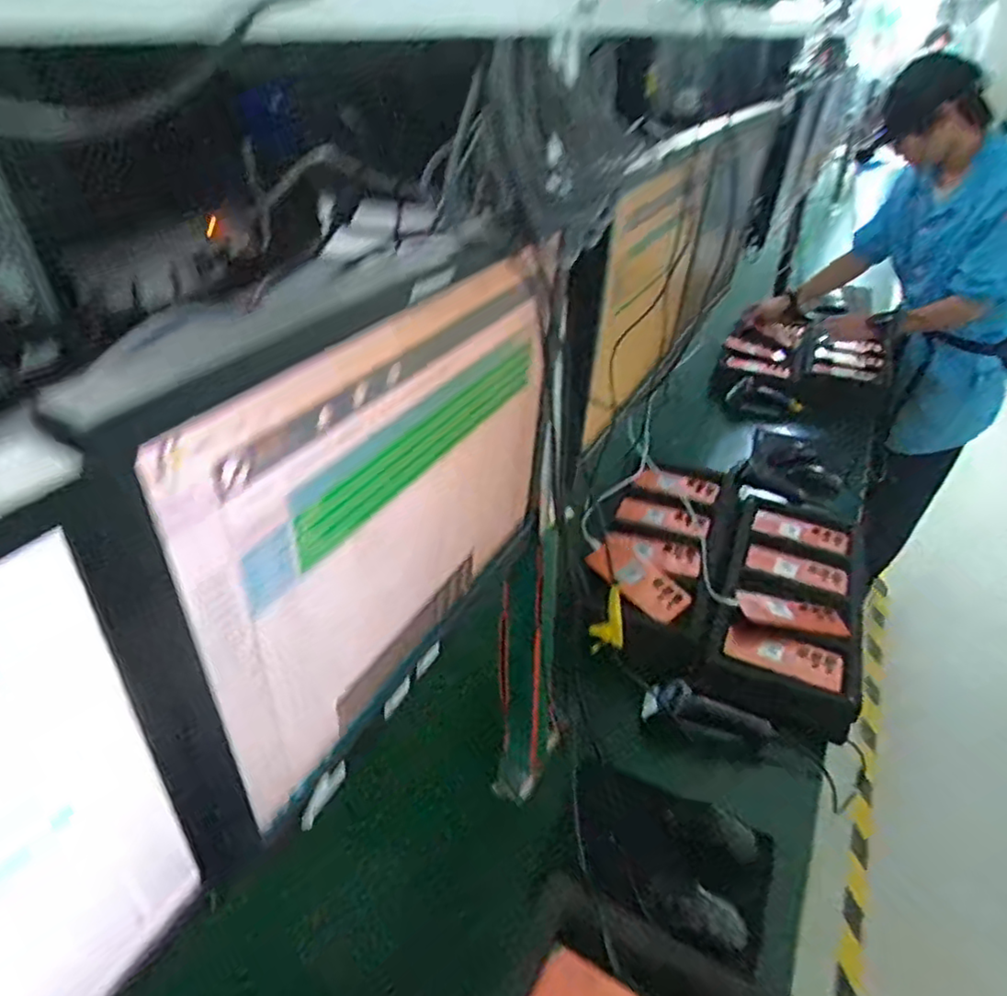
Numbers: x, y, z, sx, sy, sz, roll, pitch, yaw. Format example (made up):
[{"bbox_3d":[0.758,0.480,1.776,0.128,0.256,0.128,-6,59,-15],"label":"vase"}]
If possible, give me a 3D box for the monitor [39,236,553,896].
[{"bbox_3d":[-0.048,0.005,0.413,0.052,0.299,0.393,19,40,25],"label":"monitor"}]

